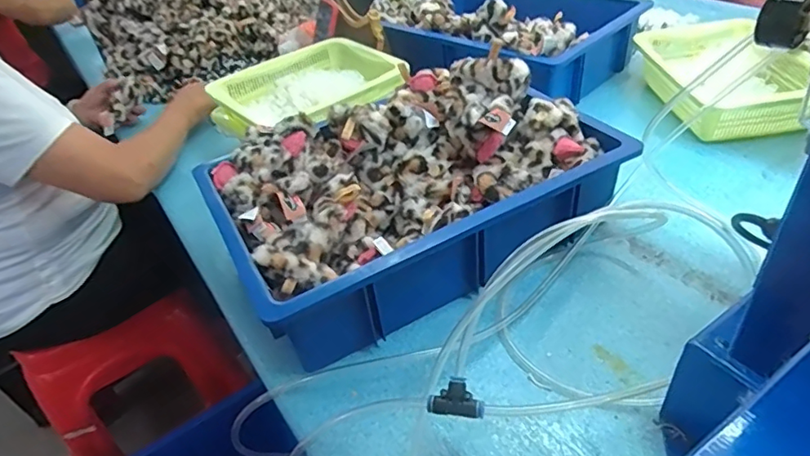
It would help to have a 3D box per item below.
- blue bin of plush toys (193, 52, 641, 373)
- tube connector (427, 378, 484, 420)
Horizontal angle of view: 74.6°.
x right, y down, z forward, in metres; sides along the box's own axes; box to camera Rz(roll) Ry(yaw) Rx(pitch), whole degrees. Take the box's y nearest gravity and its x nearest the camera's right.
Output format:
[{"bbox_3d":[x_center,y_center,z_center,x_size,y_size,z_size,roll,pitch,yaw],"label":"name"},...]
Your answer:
[{"bbox_3d":[0.003,-0.052,0.634,0.429,0.152,0.286,-24,41,-18],"label":"blue bin of plush toys"},{"bbox_3d":[0.043,0.140,0.440,0.044,0.014,0.030,3,62,18],"label":"tube connector"}]

